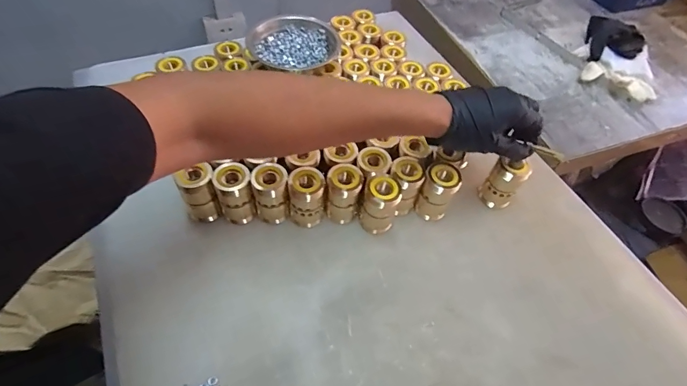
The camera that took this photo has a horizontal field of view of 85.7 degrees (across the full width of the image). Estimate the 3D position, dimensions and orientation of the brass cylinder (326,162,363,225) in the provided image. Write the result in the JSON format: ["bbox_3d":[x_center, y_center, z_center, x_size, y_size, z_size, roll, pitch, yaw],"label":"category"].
[{"bbox_3d":[0.000,0.001,0.445,0.039,0.071,0.041,2,54,-3],"label":"brass cylinder"}]

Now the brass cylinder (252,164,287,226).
[{"bbox_3d":[-0.085,0.005,0.438,0.039,0.072,0.038,-10,56,-11],"label":"brass cylinder"}]

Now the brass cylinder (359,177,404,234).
[{"bbox_3d":[0.043,0.015,0.441,0.040,0.069,0.035,10,54,3],"label":"brass cylinder"}]

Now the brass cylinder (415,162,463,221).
[{"bbox_3d":[0.116,0.000,0.459,0.038,0.070,0.034,21,55,11],"label":"brass cylinder"}]

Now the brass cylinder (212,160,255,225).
[{"bbox_3d":[-0.125,0.004,0.435,0.038,0.073,0.036,-19,58,-17],"label":"brass cylinder"}]

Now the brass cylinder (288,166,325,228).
[{"bbox_3d":[-0.044,0.007,0.438,0.040,0.073,0.038,-2,54,-5],"label":"brass cylinder"}]

